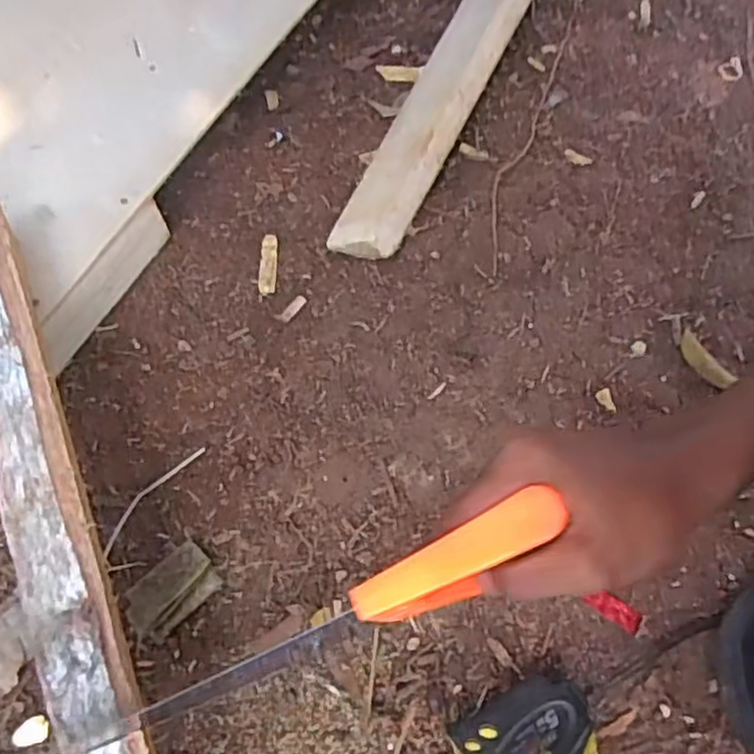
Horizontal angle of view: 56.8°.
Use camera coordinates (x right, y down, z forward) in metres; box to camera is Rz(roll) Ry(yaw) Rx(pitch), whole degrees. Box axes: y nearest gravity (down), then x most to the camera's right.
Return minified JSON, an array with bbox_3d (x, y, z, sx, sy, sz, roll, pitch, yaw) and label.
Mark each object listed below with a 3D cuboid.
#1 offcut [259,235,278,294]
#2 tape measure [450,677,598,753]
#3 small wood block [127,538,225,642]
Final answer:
[{"bbox_3d":[-0.091,-0.095,0.579,0.015,0.004,0.056,-2,65,-1],"label":"offcut"},{"bbox_3d":[0.087,0.220,0.423,0.080,0.044,0.061,-6,67,-5],"label":"tape measure"},{"bbox_3d":[-0.136,0.142,0.462,0.060,0.015,0.037,-41,72,-17],"label":"small wood block"}]

